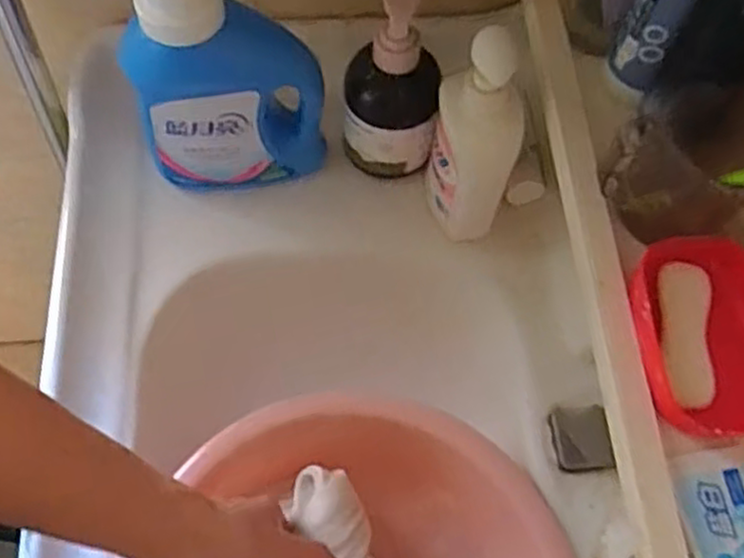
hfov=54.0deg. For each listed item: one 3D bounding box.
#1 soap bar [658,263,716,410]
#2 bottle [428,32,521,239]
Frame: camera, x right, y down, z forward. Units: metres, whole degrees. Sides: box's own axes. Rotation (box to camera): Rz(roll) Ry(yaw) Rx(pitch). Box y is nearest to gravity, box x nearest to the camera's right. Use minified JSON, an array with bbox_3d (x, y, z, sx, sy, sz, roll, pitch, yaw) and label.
[{"bbox_3d":[0.188,0.033,0.434,0.027,0.018,0.084,4,64,-1],"label":"soap bar"},{"bbox_3d":[0.077,-0.102,0.557,0.061,0.181,0.056,13,65,3],"label":"bottle"}]

